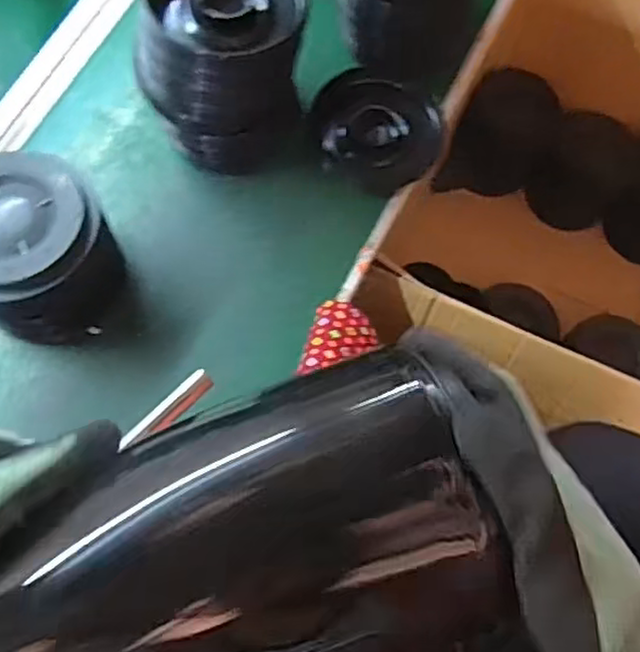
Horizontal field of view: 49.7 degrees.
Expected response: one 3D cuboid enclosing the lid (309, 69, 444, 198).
[{"bbox_3d":[0.052,-0.181,0.643,0.120,0.031,0.105,31,74,10],"label":"lid"}]

